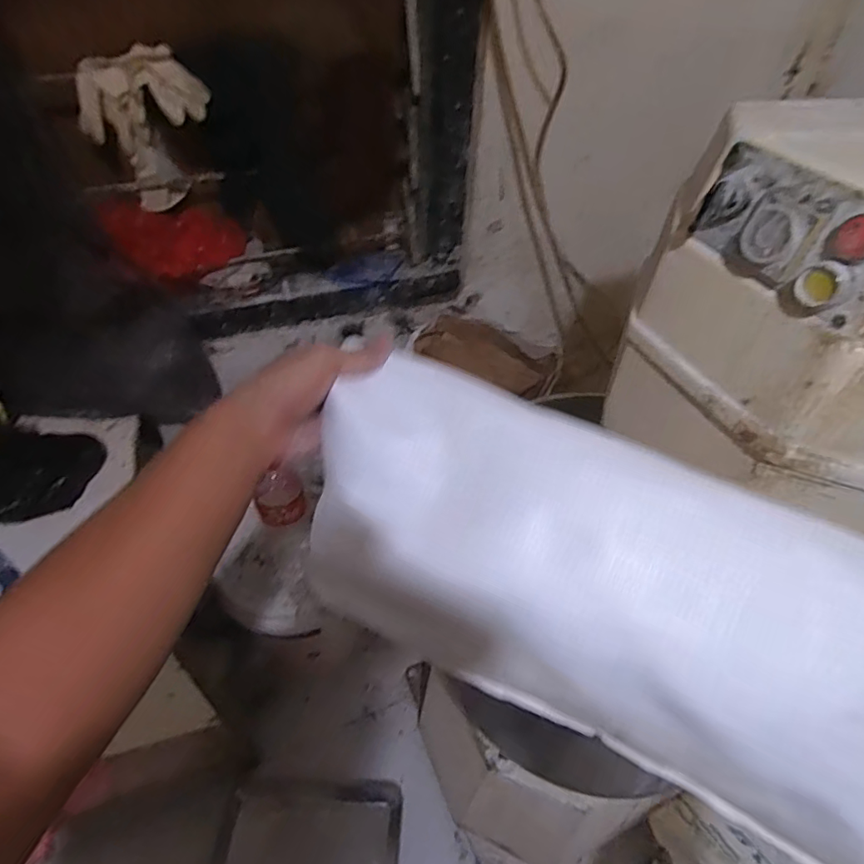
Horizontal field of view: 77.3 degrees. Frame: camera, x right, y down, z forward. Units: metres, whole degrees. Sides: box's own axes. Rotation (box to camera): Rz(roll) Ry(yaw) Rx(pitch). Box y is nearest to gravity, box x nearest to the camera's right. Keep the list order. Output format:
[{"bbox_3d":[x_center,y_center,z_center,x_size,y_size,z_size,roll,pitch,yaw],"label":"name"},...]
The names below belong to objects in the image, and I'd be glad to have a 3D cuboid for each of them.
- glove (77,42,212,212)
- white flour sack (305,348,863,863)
[{"bbox_3d":[-0.378,-0.395,0.736,0.140,0.196,0.096,-30,53,-27],"label":"glove"},{"bbox_3d":[0.124,0.108,0.313,0.441,0.147,0.129,24,49,14],"label":"white flour sack"}]

